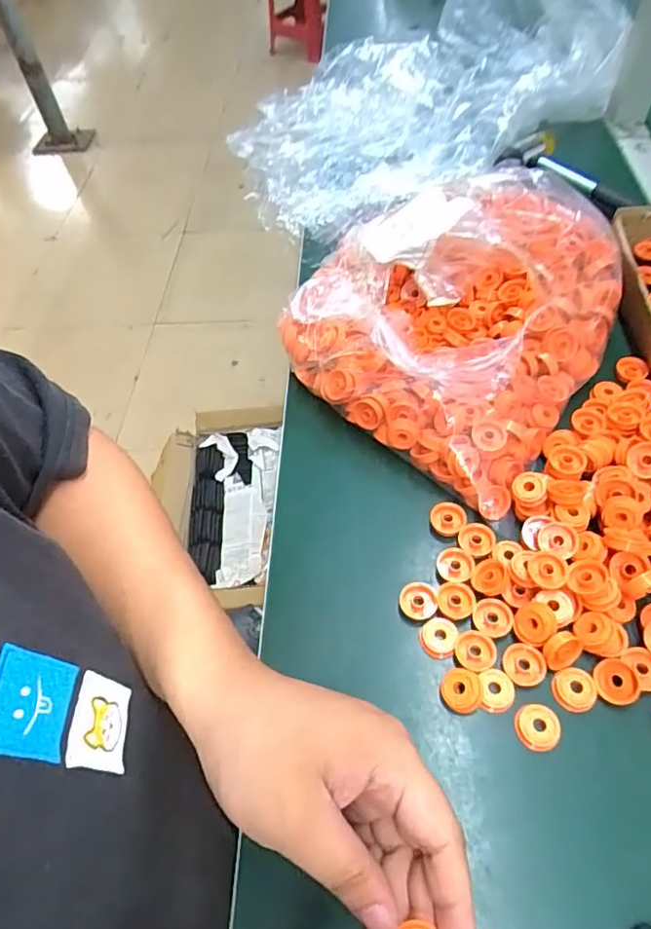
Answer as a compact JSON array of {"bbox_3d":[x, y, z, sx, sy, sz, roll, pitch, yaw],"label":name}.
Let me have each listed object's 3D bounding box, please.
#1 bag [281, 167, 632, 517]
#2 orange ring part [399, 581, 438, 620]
[{"bbox_3d":[0.099,-0.129,0.462,0.245,0.130,0.239,31,63,24],"label":"bag"},{"bbox_3d":[0.064,0.095,0.381,0.025,0.008,0.025,-2,55,3],"label":"orange ring part"}]

